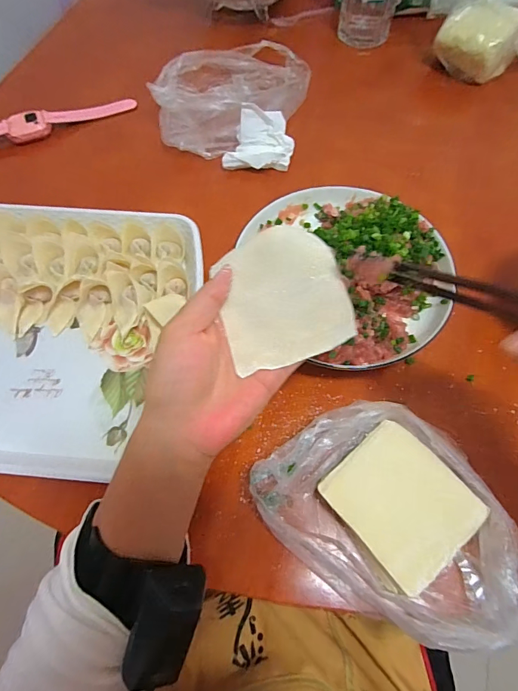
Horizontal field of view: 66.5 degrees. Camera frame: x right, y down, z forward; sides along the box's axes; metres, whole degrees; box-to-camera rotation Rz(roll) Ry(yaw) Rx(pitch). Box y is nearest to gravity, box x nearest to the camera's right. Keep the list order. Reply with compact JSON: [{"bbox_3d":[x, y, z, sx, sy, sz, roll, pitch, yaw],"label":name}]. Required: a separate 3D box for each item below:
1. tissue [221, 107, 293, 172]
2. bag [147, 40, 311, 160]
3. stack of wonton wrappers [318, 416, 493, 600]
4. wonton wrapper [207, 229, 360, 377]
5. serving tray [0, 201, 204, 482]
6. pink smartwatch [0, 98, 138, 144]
[{"bbox_3d":[0.000,-0.234,0.452,0.078,0.042,0.067,1,64,2],"label":"tissue"},{"bbox_3d":[-0.037,-0.315,0.481,0.211,0.057,0.142,-41,70,-17],"label":"bag"},{"bbox_3d":[0.102,0.114,0.290,0.081,0.026,0.091,-38,69,-16],"label":"stack of wonton wrappers"},{"bbox_3d":[0.015,-0.033,0.259,0.079,0.006,0.086,-18,82,3],"label":"wonton wrapper"},{"bbox_3d":[-0.240,-0.019,0.346,0.357,0.042,0.241,3,64,3],"label":"serving tray"},{"bbox_3d":[-0.257,-0.272,0.481,0.212,0.016,0.038,-22,66,-9],"label":"pink smartwatch"}]

